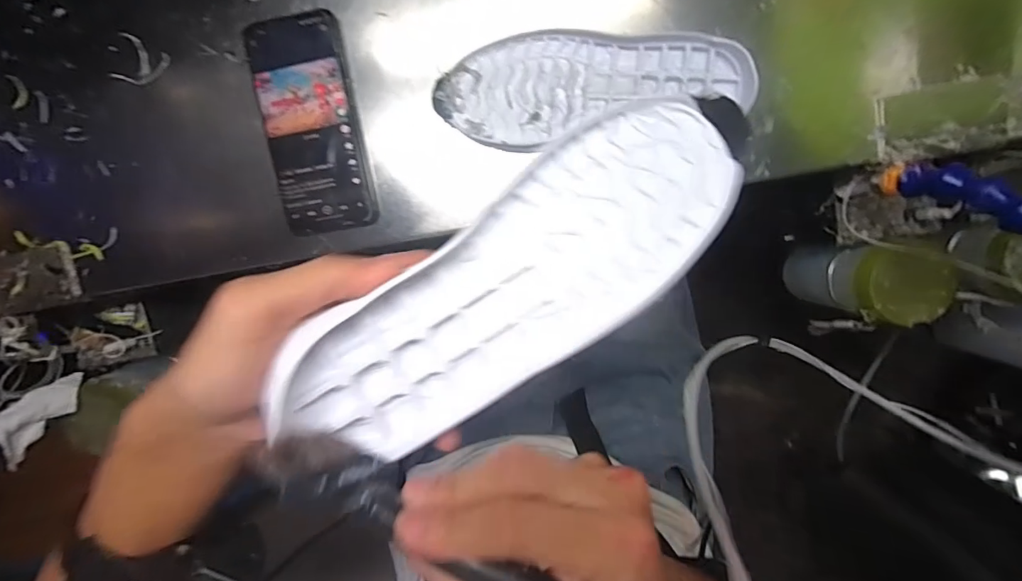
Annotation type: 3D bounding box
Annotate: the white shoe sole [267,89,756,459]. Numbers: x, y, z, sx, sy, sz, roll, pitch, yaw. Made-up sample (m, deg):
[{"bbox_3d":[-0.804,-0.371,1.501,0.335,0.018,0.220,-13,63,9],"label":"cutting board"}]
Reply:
[{"bbox_3d":[0.006,-0.002,0.216,0.236,0.030,0.087,-35,95,-5],"label":"white shoe sole"}]

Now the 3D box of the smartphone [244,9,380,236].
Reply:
[{"bbox_3d":[-0.154,-0.127,0.353,0.074,0.014,0.159,-9,99,4],"label":"smartphone"}]

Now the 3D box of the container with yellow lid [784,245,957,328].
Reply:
[{"bbox_3d":[0.334,-0.013,0.428,0.074,0.122,0.069,4,100,2],"label":"container with yellow lid"}]

